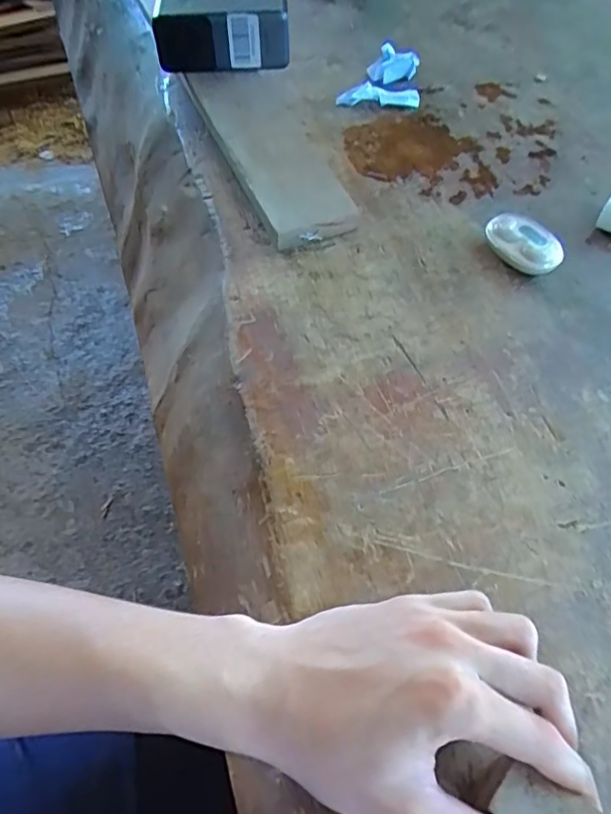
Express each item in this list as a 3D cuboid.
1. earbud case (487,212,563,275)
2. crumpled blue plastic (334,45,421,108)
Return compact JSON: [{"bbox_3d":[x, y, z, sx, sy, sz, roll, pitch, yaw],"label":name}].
[{"bbox_3d":[0.171,-0.126,0.458,0.040,0.018,0.059,-28,59,-18],"label":"earbud case"},{"bbox_3d":[0.076,-0.338,0.606,0.081,0.031,0.069,3,55,3],"label":"crumpled blue plastic"}]

